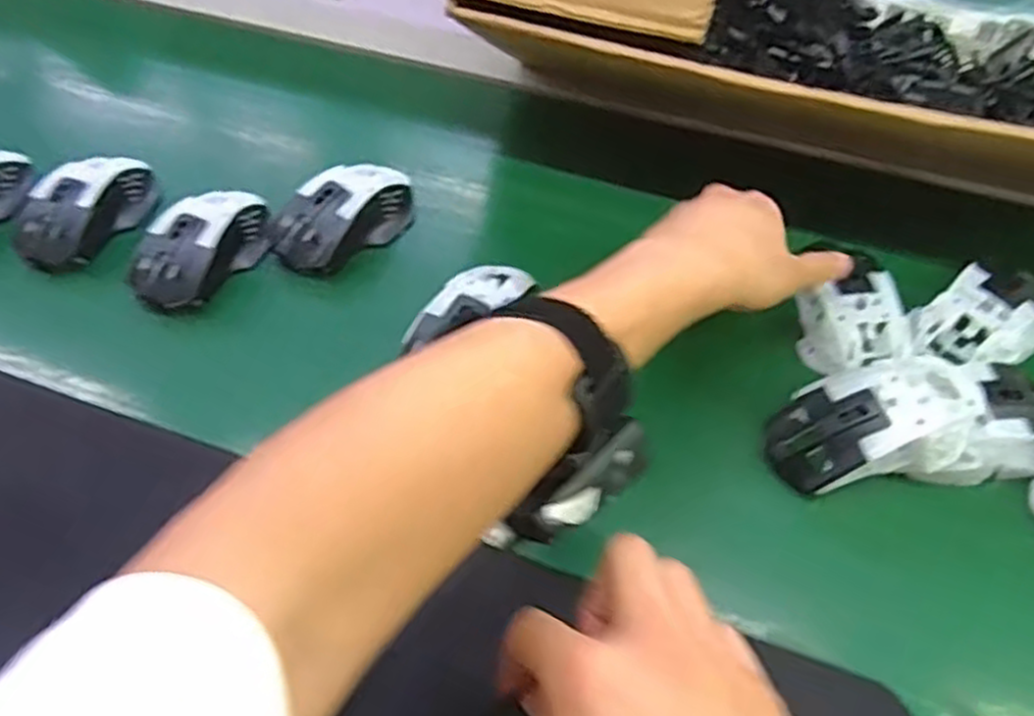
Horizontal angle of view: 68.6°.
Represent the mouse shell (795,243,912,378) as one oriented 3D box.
[{"bbox_3d":[0.221,-0.028,0.493,0.065,0.037,0.080,8,55,6],"label":"mouse shell"}]

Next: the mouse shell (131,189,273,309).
[{"bbox_3d":[-0.224,-0.082,0.543,0.061,0.035,0.111,30,61,19],"label":"mouse shell"}]

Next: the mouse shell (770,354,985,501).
[{"bbox_3d":[0.209,0.039,0.440,0.115,0.051,0.062,-12,57,-7],"label":"mouse shell"}]

